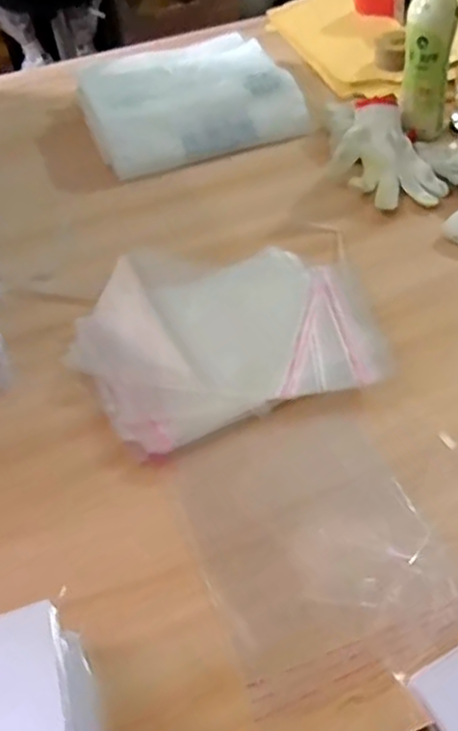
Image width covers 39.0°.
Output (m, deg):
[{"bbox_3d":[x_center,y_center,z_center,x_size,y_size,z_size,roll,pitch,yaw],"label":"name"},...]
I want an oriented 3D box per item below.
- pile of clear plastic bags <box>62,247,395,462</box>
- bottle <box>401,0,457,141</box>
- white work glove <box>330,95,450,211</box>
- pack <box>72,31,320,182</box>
[{"bbox_3d":[-0.007,-0.049,0.679,0.296,0.029,0.268,-19,50,-10],"label":"pile of clear plastic bags"},{"bbox_3d":[0.264,-0.410,0.851,0.070,0.199,0.056,8,50,13],"label":"bottle"},{"bbox_3d":[0.197,-0.279,0.850,0.123,0.047,0.189,-14,49,-6],"label":"white work glove"},{"bbox_3d":[-0.071,-0.424,1.003,0.304,0.047,0.314,-20,50,-11],"label":"pack"}]

